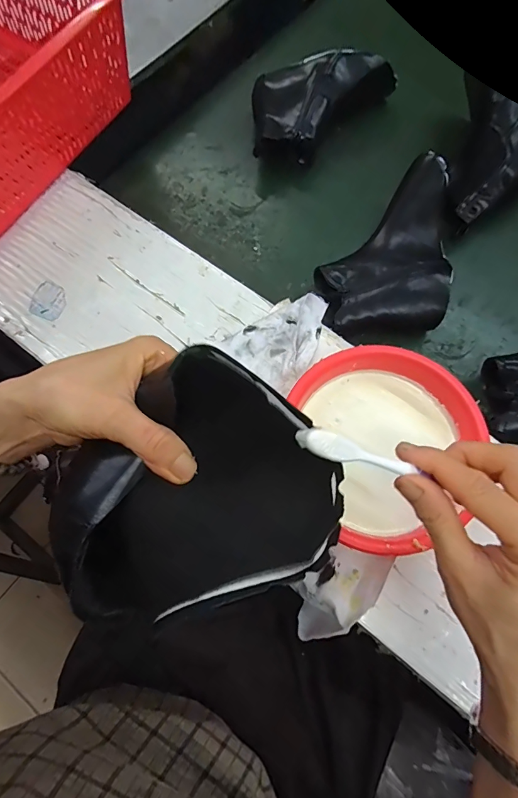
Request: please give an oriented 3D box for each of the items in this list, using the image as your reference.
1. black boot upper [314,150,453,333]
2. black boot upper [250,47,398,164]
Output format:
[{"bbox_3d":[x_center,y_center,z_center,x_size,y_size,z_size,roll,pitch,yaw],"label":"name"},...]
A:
[{"bbox_3d":[0.162,-0.199,0.522,0.172,0.069,0.232,-1,72,1],"label":"black boot upper"},{"bbox_3d":[0.096,-0.447,0.608,0.231,0.079,0.133,-17,72,-5],"label":"black boot upper"}]

